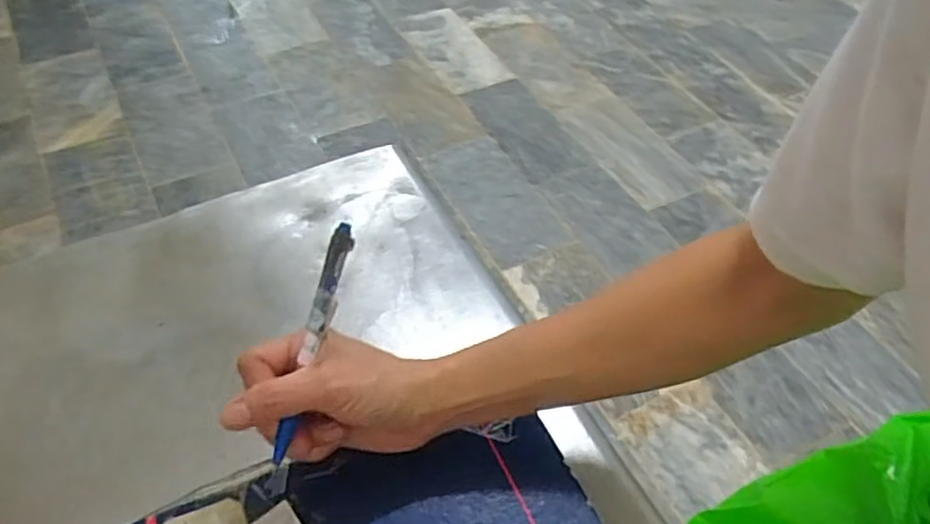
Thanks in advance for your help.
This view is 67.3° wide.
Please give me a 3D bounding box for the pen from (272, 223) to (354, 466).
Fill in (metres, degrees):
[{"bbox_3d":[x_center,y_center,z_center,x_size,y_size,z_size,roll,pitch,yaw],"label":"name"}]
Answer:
[{"bbox_3d":[-0.080,0.040,0.373,0.012,0.008,0.132,12,73,4],"label":"pen"}]

